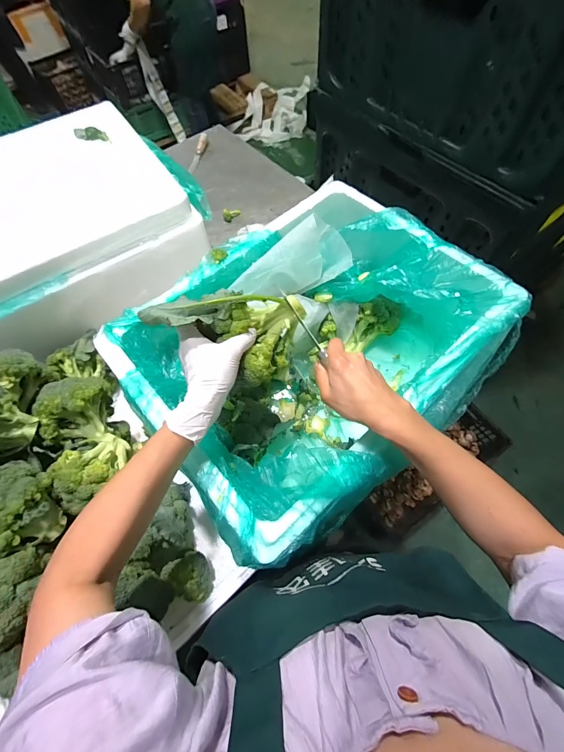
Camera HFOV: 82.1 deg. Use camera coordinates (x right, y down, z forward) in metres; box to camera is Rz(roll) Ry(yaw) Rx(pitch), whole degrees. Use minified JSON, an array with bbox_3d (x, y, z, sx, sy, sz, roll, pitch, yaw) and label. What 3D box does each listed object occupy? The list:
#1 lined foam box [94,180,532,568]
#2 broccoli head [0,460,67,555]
[{"bbox_3d":[0.061,-0.043,0.571,0.547,0.226,0.434,-36,68,-13],"label":"lined foam box"},{"bbox_3d":[-0.364,0.174,0.430,0.103,0.105,0.116,3,65,5],"label":"broccoli head"}]

